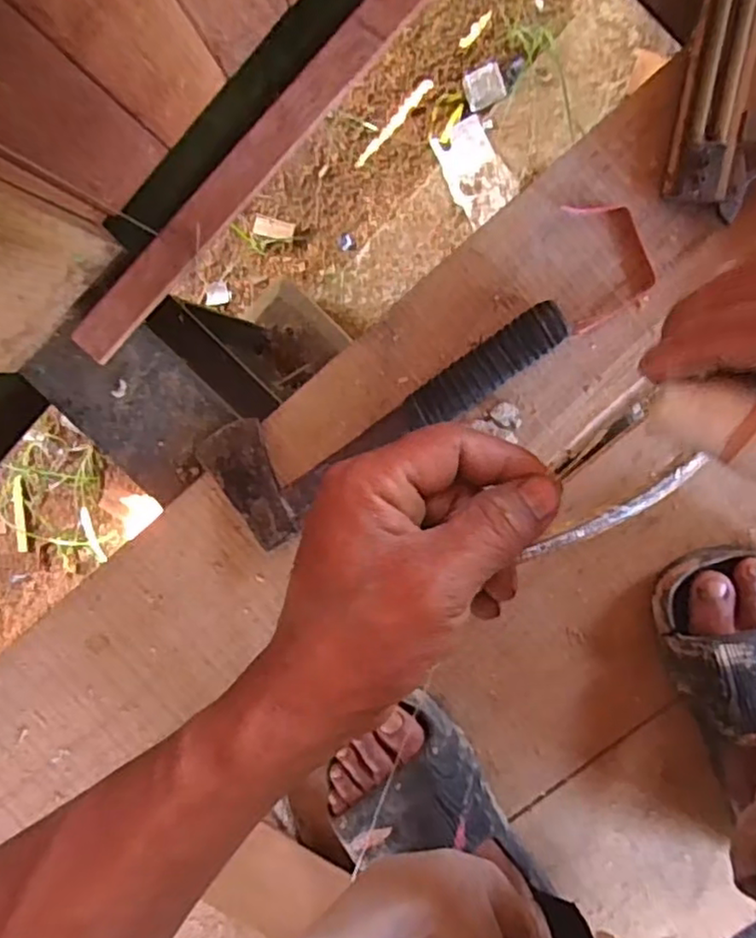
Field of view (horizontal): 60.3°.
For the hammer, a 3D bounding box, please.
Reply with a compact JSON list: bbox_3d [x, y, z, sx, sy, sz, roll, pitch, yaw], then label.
[{"bbox_3d":[0.002,-0.049,0.491,0.282,0.025,0.094,-32,94,7],"label":"hammer"}]

